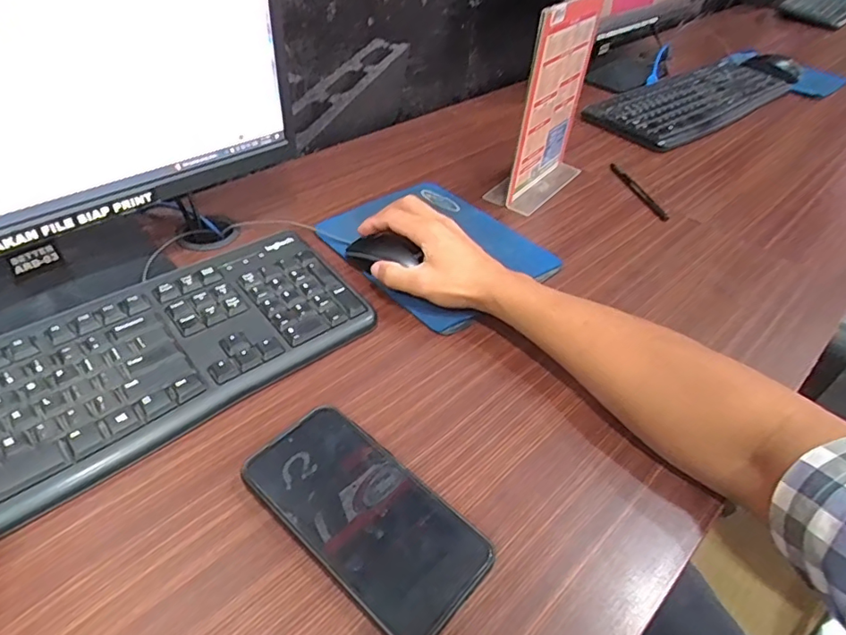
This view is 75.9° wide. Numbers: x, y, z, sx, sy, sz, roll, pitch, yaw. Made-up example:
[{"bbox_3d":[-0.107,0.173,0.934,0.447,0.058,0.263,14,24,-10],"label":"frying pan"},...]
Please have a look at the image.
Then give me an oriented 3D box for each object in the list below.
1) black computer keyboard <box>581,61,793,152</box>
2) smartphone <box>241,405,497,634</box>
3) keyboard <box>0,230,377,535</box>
[{"bbox_3d":[0.482,-0.391,0.943,0.547,0.020,0.151,-28,52,-30],"label":"black computer keyboard"},{"bbox_3d":[-0.038,0.124,0.348,0.160,0.016,0.078,34,51,27],"label":"smartphone"},{"bbox_3d":[-0.247,0.049,0.396,0.432,0.022,0.155,-25,51,-29],"label":"keyboard"}]

